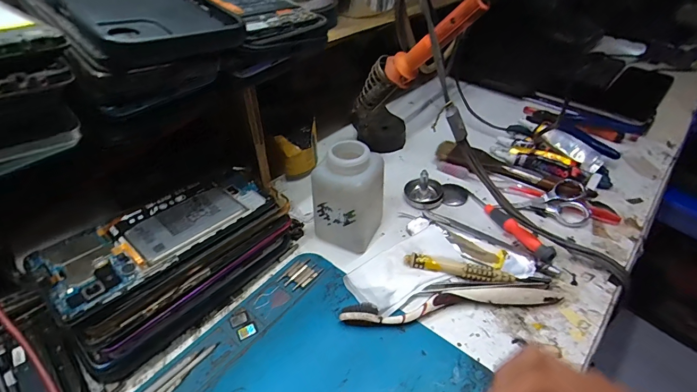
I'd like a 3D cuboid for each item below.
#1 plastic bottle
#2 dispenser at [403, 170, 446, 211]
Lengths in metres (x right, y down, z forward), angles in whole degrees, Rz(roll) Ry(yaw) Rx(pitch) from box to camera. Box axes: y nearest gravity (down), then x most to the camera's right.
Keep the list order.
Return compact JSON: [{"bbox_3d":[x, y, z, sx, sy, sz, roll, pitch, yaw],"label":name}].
[{"bbox_3d":[0.000,0.000,0.330,0.054,0.095,0.047,13,43,16],"label":"plastic bottle"},{"bbox_3d":[0.081,-0.009,0.387,0.041,0.031,0.036,9,42,12],"label":"dispenser"}]

